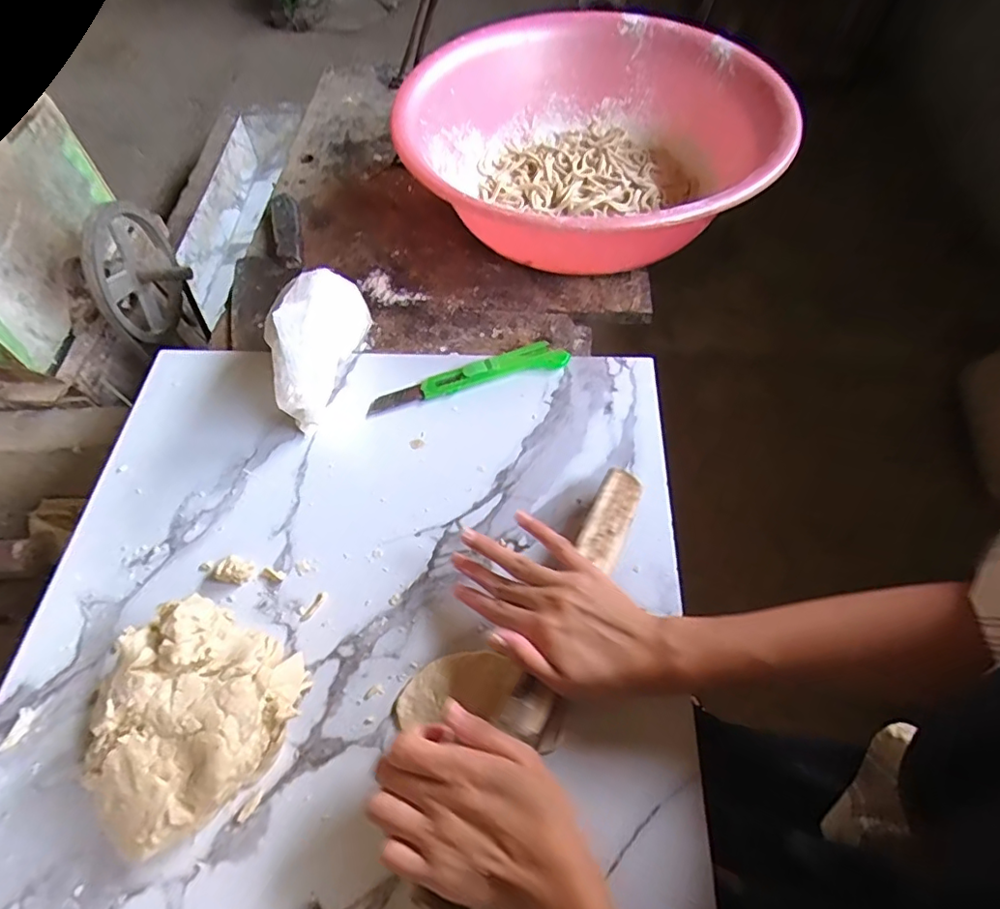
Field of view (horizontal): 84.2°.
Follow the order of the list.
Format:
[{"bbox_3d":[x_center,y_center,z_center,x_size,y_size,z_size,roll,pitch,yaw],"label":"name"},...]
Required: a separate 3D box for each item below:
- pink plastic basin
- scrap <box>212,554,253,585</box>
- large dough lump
[{"bbox_3d":[0.104,-0.343,0.631,0.404,0.120,0.390,-1,57,1],"label":"pink plastic basin"},{"bbox_3d":[-0.211,0.090,0.434,0.032,0.016,0.022,23,60,15],"label":"scrap"},{"bbox_3d":[-0.198,0.171,0.351,0.104,0.077,0.133,25,64,16],"label":"large dough lump"}]

